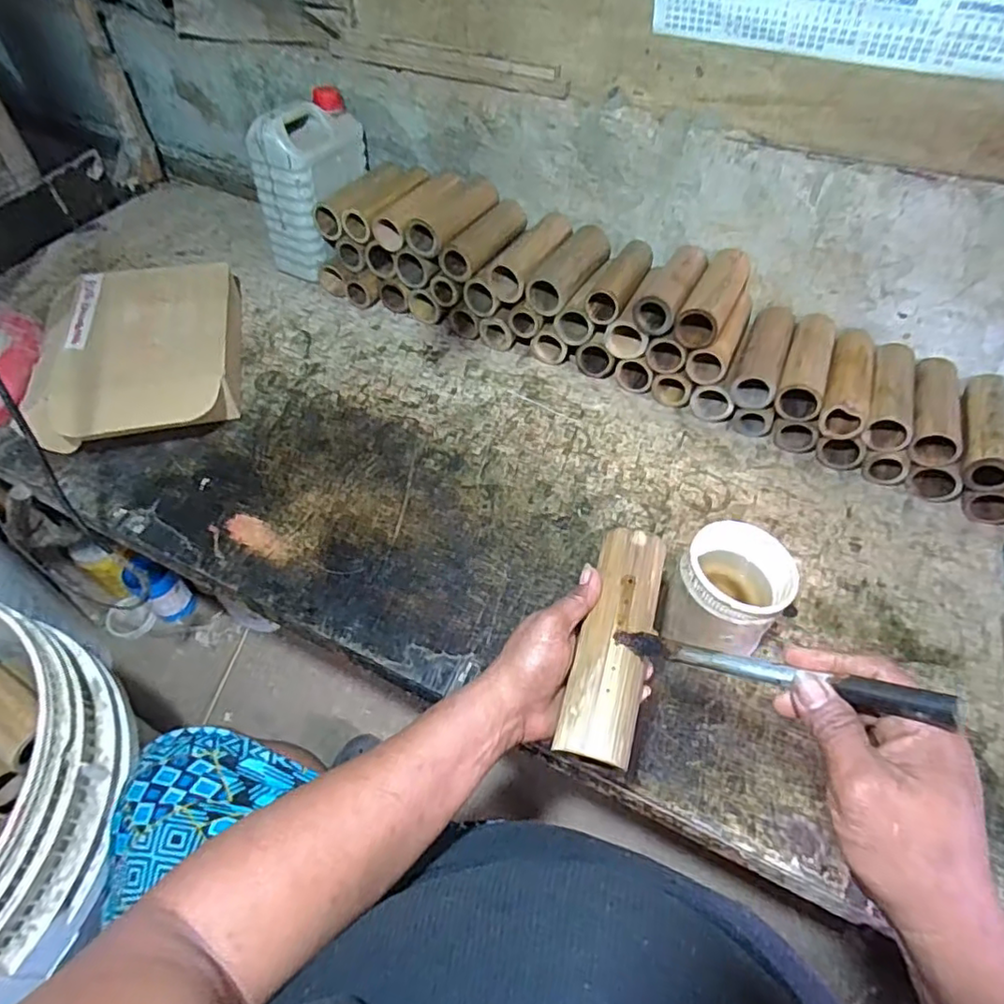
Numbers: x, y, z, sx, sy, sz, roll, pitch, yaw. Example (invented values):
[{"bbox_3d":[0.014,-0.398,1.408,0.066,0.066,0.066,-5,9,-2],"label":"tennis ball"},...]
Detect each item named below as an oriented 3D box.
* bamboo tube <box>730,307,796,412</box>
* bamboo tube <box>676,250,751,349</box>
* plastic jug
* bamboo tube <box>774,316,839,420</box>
[{"bbox_3d":[0.362,-0.205,0.830,0.051,0.045,0.181,20,53,14],"label":"bamboo tube"},{"bbox_3d":[0.286,-0.278,0.802,0.057,0.051,0.186,22,54,16],"label":"bamboo tube"},{"bbox_3d":[-0.296,-0.502,0.961,0.111,0.231,0.184,15,52,10],"label":"plastic jug"},{"bbox_3d":[0.409,-0.184,0.806,0.055,0.054,0.182,21,53,15],"label":"bamboo tube"}]

